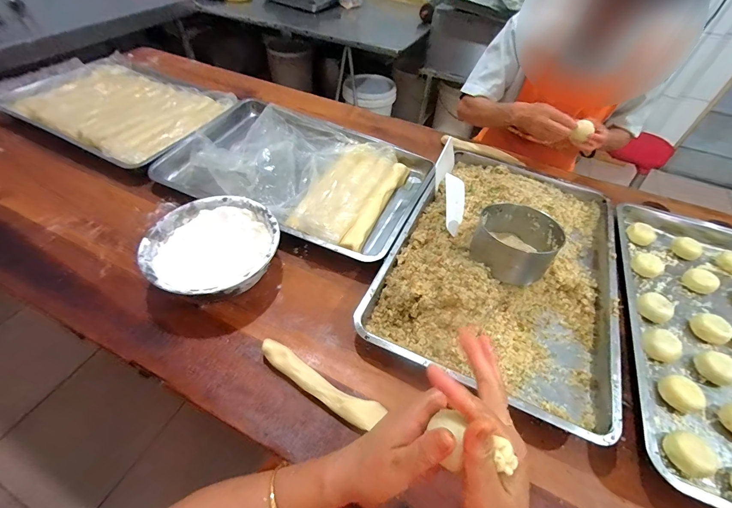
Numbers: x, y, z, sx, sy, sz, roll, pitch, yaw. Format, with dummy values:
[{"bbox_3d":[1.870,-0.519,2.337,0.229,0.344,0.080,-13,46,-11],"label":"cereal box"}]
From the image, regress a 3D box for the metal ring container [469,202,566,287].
[{"bbox_3d":[0.266,-0.020,0.583,0.131,0.076,0.130,2,49,-2],"label":"metal ring container"}]

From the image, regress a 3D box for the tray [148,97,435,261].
[{"bbox_3d":[-0.173,-0.207,0.801,0.615,0.067,0.403,19,51,13],"label":"tray"}]

